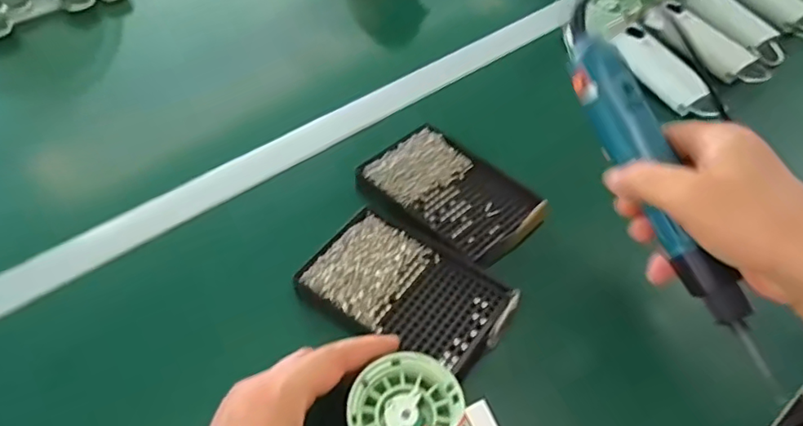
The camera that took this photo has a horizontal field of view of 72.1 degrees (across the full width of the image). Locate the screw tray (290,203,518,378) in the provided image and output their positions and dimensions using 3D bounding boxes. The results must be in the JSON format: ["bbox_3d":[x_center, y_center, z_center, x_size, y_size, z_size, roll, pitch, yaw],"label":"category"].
[{"bbox_3d":[0.006,0.053,0.396,0.140,0.015,0.085,25,54,21],"label":"screw tray"}]

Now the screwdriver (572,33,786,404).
[{"bbox_3d":[0.169,-0.010,0.345,0.028,0.032,0.229,-19,74,-15],"label":"screwdriver"}]

